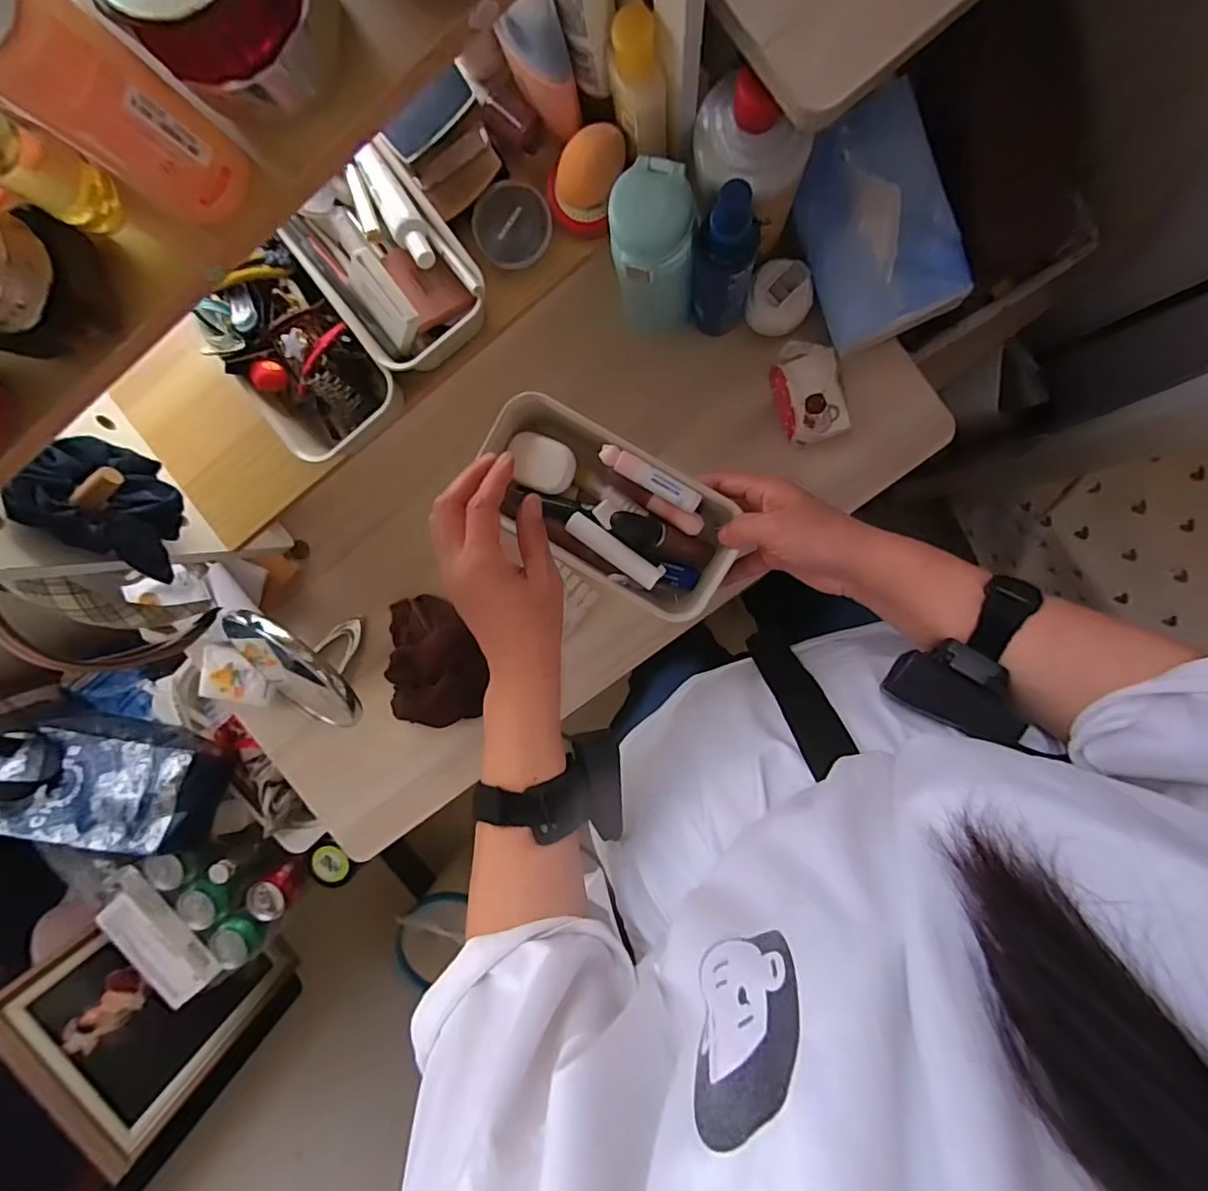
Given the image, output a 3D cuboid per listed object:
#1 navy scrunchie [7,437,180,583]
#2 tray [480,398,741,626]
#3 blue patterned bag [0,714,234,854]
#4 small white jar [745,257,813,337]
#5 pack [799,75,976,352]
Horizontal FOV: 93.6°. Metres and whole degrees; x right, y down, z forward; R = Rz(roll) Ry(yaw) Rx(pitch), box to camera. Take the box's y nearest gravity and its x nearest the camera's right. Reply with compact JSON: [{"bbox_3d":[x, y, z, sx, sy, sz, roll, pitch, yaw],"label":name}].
[{"bbox_3d":[-0.337,-0.064,0.388,0.033,0.095,0.109,-27,94,8],"label":"navy scrunchie"},{"bbox_3d":[0.003,-0.066,0.423,0.197,0.043,0.108,39,99,-5],"label":"tray"},{"bbox_3d":[-0.646,0.231,0.709,0.296,0.128,0.134,10,98,4],"label":"blue patterned bag"},{"bbox_3d":[0.150,-0.254,0.493,0.051,0.050,0.051,1,97,5],"label":"small white jar"},{"bbox_3d":[0.211,-0.290,0.439,0.098,0.063,0.163,-22,95,7],"label":"pack"}]

